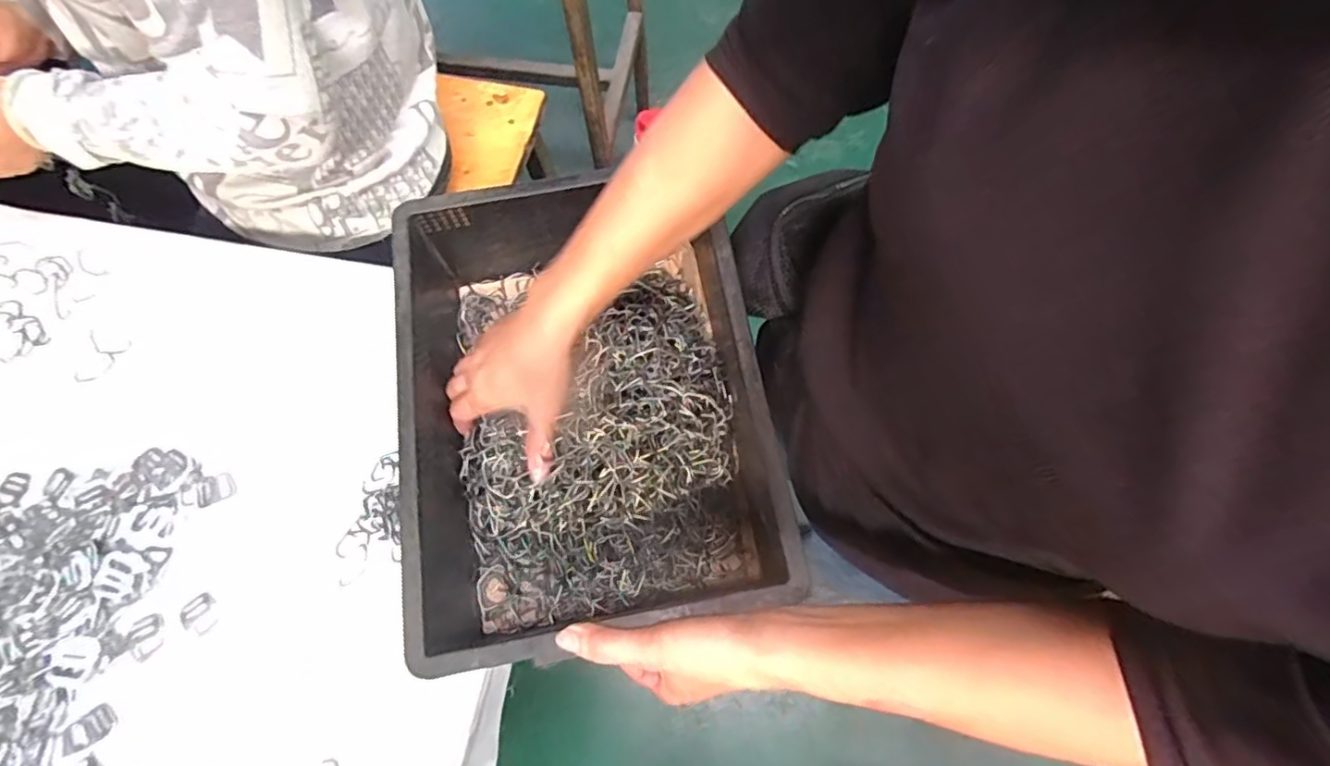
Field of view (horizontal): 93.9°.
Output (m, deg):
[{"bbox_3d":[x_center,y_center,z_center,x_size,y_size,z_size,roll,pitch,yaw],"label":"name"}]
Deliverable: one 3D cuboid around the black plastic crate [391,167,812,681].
[{"bbox_3d":[-0.068,0.016,0.470,0.259,0.105,0.322,-11,71,-2],"label":"black plastic crate"}]

